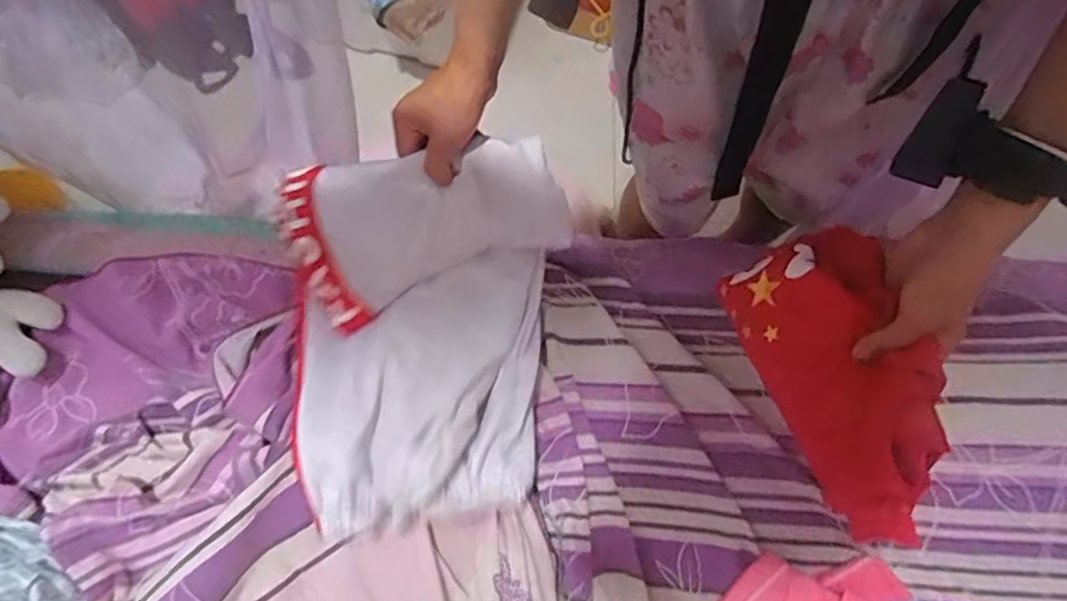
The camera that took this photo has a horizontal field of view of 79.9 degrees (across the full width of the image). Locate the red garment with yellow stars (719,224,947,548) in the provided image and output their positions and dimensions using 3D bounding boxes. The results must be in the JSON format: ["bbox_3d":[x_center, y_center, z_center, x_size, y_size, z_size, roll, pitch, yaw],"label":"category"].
[{"bbox_3d":[0.238,0.063,0.492,0.104,0.083,0.226,-12,69,-3],"label":"red garment with yellow stars"}]

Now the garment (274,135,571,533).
[{"bbox_3d":[-0.100,0.029,0.556,0.245,0.113,0.299,-3,71,0],"label":"garment"}]

